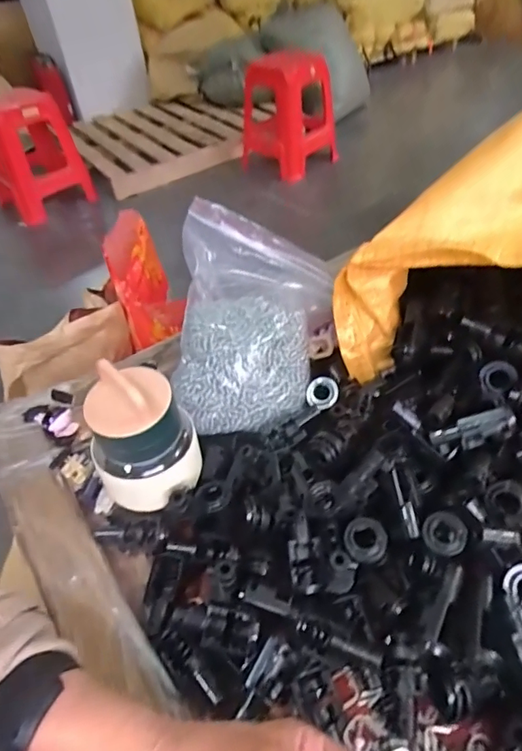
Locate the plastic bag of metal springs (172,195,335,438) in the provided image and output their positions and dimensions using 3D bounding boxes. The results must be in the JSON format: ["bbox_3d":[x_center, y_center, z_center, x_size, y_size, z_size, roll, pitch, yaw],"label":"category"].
[{"bbox_3d":[-0.007,-0.050,0.420,0.133,0.118,0.151,0,45,7],"label":"plastic bag of metal springs"}]

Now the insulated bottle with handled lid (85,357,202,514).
[{"bbox_3d":[-0.086,0.046,0.350,0.071,0.111,0.062,-22,47,-15],"label":"insulated bottle with handled lid"}]

